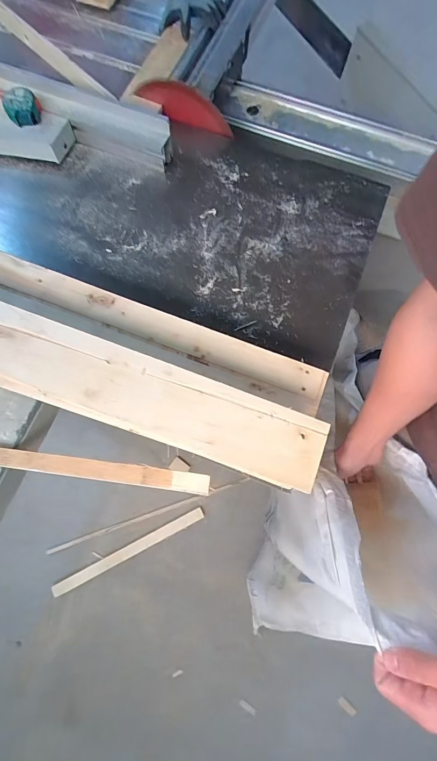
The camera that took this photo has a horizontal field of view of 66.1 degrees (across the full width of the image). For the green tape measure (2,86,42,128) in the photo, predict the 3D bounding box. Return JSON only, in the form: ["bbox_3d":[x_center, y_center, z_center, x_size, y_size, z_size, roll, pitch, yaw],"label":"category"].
[{"bbox_3d":[-0.396,-0.550,0.678,0.064,0.059,0.040,-35,78,-8],"label":"green tape measure"}]

